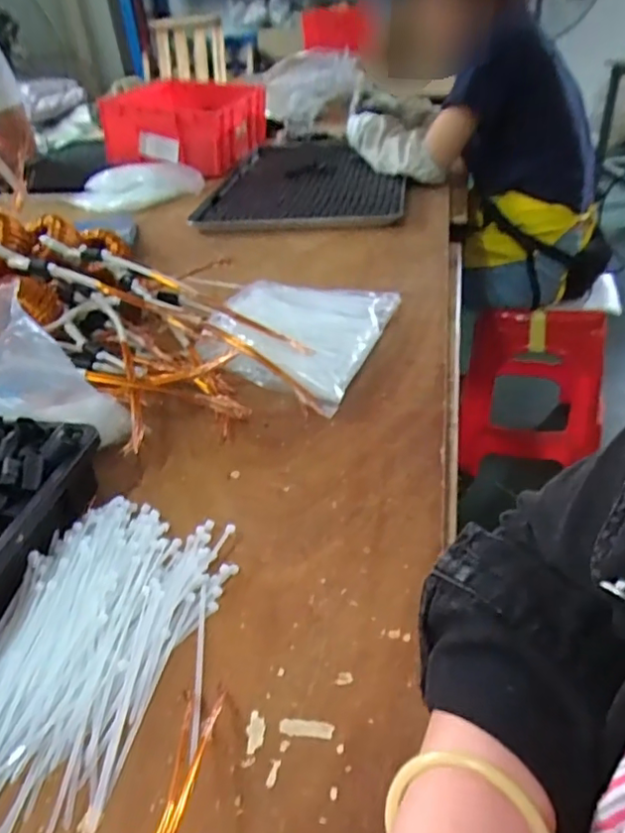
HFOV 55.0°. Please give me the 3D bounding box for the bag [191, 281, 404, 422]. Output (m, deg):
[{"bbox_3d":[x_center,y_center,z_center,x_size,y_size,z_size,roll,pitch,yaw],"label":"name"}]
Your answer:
[{"bbox_3d":[-0.021,-0.106,0.713,0.193,0.057,0.235,10,39,19],"label":"bag"}]

